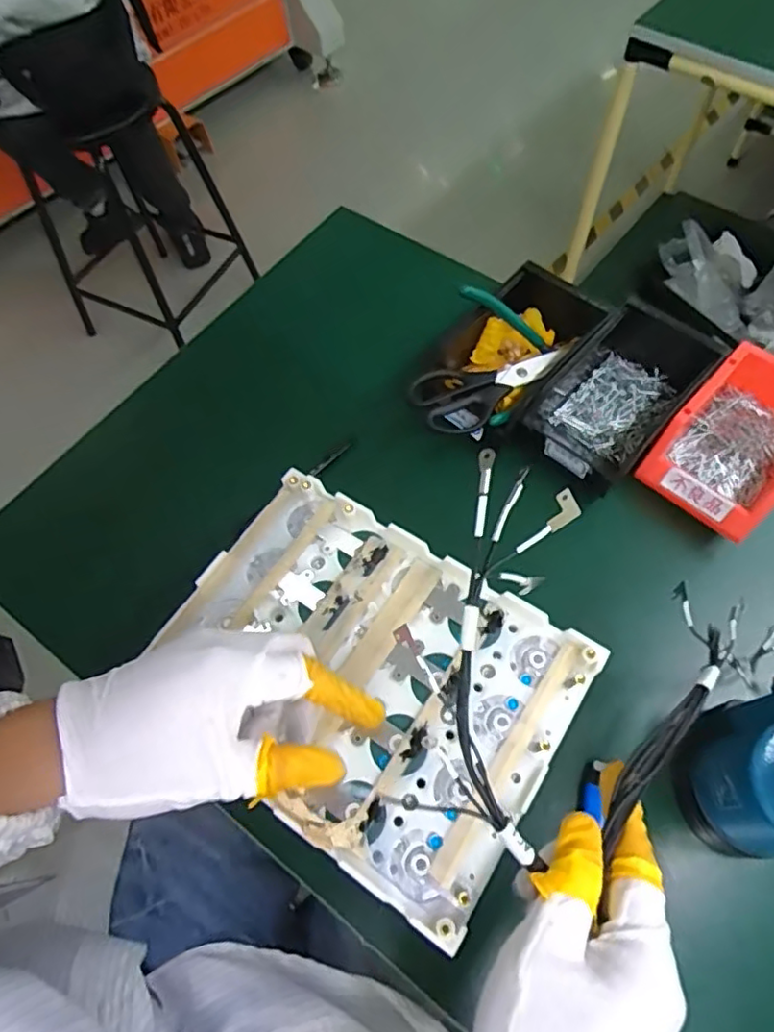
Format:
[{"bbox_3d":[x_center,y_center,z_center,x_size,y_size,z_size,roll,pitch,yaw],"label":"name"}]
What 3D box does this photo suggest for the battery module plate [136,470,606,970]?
[{"bbox_3d":[-0.018,0.091,0.357,0.230,0.017,0.170,30,69,17],"label":"battery module plate"}]

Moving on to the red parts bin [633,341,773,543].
[{"bbox_3d":[0.321,-0.064,0.551,0.106,0.083,0.161,39,71,20],"label":"red parts bin"}]

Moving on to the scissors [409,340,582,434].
[{"bbox_3d":[0.109,-0.128,0.581,0.182,0.015,0.074,-21,68,-19],"label":"scissors"}]

